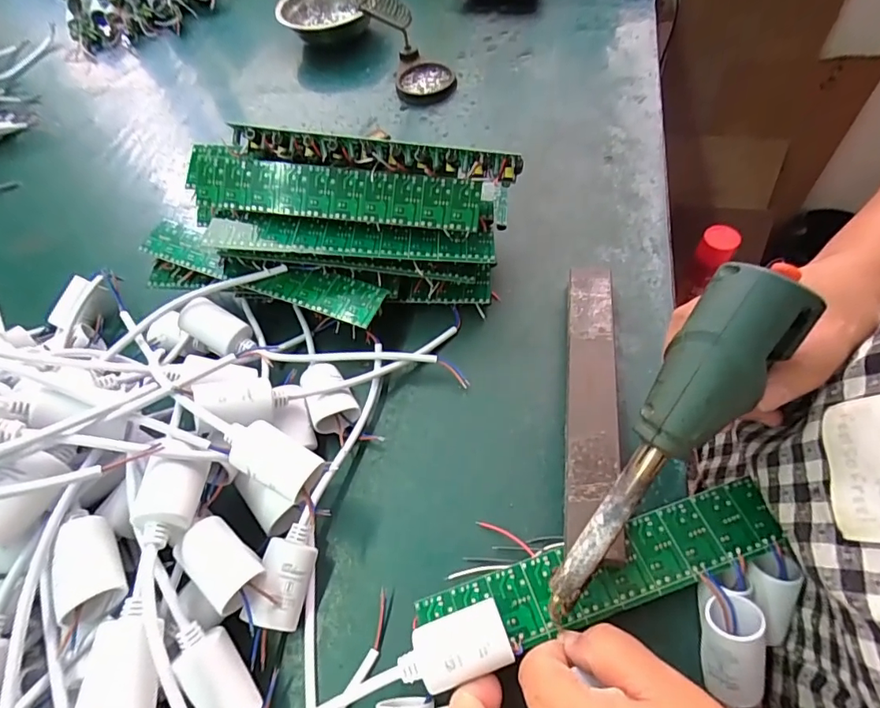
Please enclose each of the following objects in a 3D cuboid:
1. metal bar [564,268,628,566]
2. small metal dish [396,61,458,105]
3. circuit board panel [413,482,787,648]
[{"bbox_3d":[0.099,0.024,0.319,0.032,0.018,0.205,1,55,13],"label":"metal bar"},{"bbox_3d":[-0.016,-0.296,0.530,0.064,0.014,0.060,-2,58,4],"label":"small metal dish"},{"bbox_3d":[0.086,0.116,0.263,0.195,0.004,0.041,-16,58,-2],"label":"circuit board panel"}]

